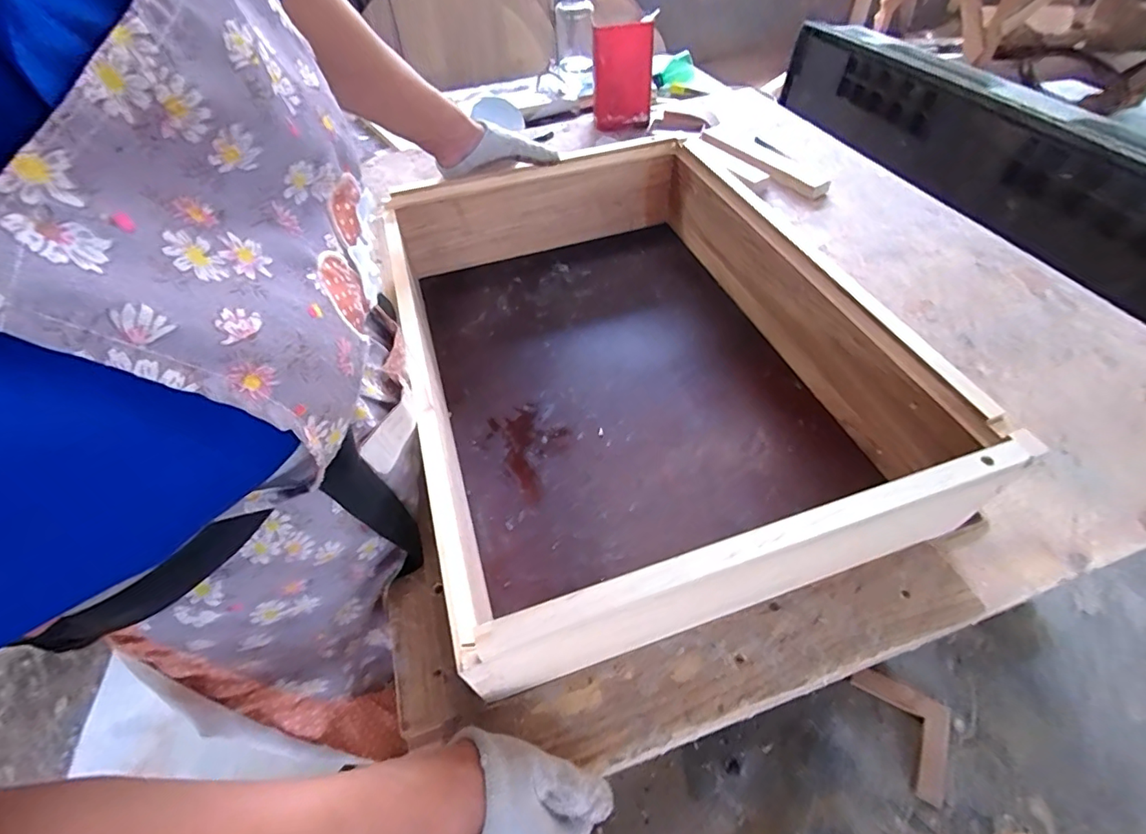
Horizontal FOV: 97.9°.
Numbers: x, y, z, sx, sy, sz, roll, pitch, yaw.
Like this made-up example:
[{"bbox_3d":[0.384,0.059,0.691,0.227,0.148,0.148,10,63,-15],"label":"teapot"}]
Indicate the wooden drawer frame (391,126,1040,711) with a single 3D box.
[{"bbox_3d":[0.036,-0.083,0.509,0.394,0.164,0.552,-12,51,-15],"label":"wooden drawer frame"}]

